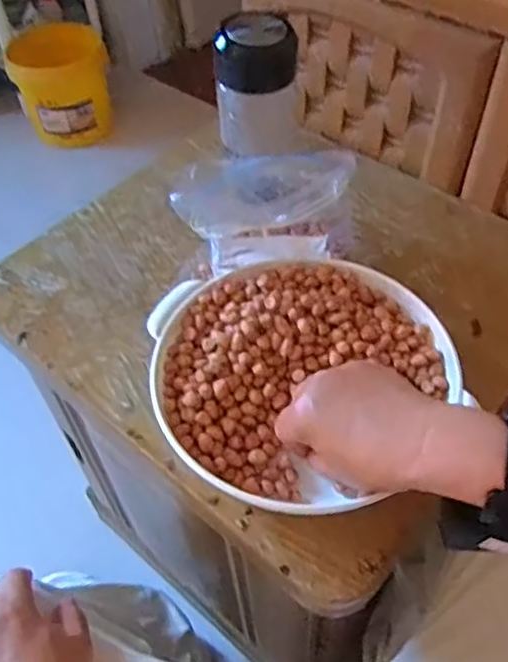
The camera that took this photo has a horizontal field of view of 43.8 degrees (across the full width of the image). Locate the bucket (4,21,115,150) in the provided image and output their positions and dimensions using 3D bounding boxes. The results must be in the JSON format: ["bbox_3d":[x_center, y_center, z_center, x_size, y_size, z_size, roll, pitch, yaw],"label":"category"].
[{"bbox_3d":[-0.483,-0.623,1.638,0.236,0.258,0.236,-2,51,2],"label":"bucket"}]

